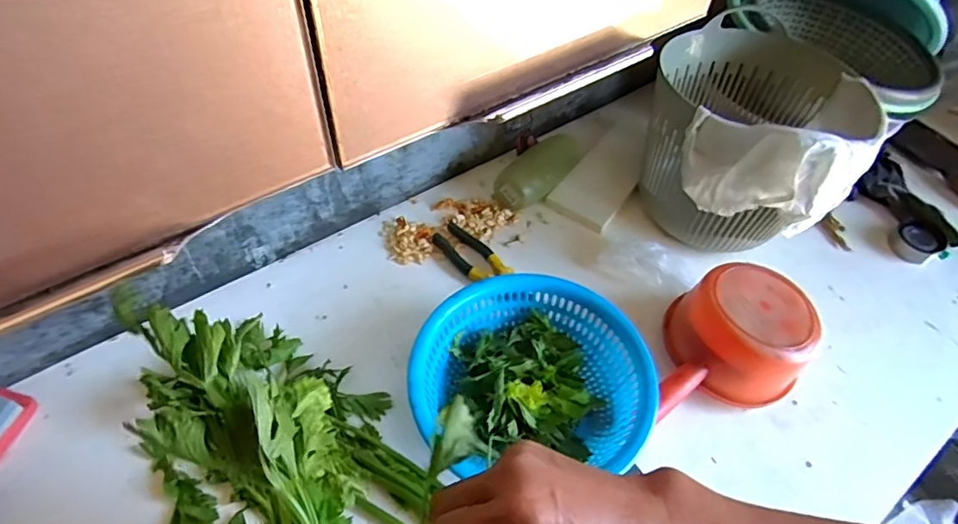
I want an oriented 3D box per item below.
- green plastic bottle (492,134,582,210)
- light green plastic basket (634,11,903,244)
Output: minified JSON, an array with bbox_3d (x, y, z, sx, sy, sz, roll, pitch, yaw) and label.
[{"bbox_3d":[0.098,-0.146,0.863,0.071,0.075,0.161,34,58,21],"label":"green plastic bottle"},{"bbox_3d":[0.360,-0.160,0.788,0.245,0.241,0.259,1,52,-2],"label":"light green plastic basket"}]

